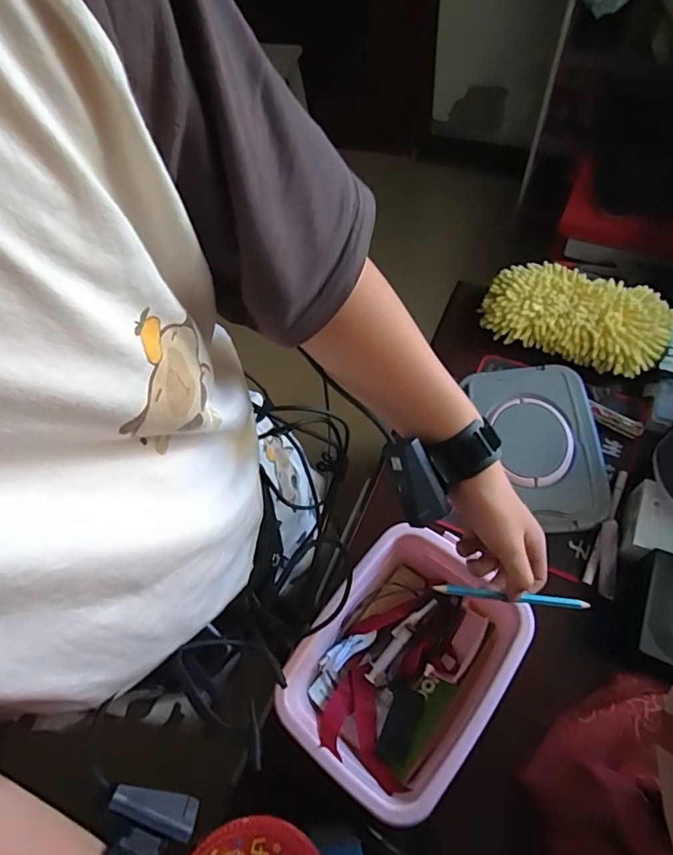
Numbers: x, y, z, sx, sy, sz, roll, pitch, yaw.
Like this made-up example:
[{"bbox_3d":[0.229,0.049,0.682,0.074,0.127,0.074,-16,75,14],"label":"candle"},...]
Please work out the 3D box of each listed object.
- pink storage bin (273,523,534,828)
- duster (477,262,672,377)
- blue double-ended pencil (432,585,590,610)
[{"bbox_3d":[0.077,0.250,0.548,0.186,0.102,0.260,34,68,20],"label":"pink storage bin"},{"bbox_3d":[0.359,-0.175,0.763,0.263,0.059,0.146,21,64,14],"label":"duster"},{"bbox_3d":[0.147,0.142,0.422,0.134,0.009,0.008,9,61,-7],"label":"blue double-ended pencil"}]

